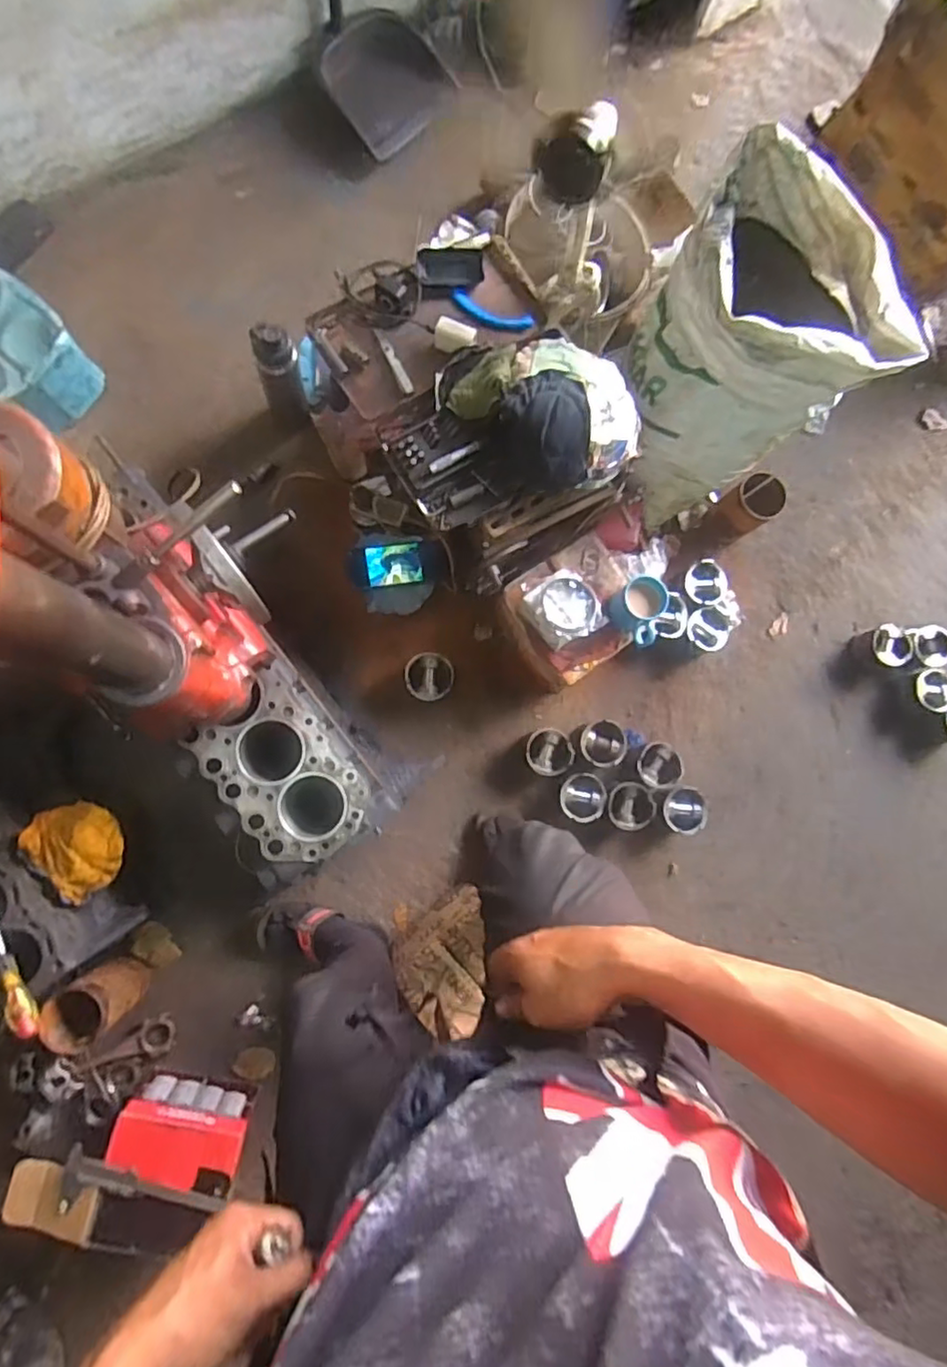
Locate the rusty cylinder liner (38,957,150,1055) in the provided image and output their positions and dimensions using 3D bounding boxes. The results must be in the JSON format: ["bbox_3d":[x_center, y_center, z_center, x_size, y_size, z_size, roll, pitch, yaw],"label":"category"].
[{"bbox_3d":[-0.640,0.541,1.088,0.107,0.171,0.103,-36,90,-10],"label":"rusty cylinder liner"}]

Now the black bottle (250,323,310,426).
[{"bbox_3d":[-0.363,-0.577,1.207,0.074,0.256,0.077,-17,87,-10],"label":"black bottle"}]

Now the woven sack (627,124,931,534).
[{"bbox_3d":[0.486,-0.622,1.177,0.354,0.472,0.394,-28,88,-10],"label":"woven sack"}]

